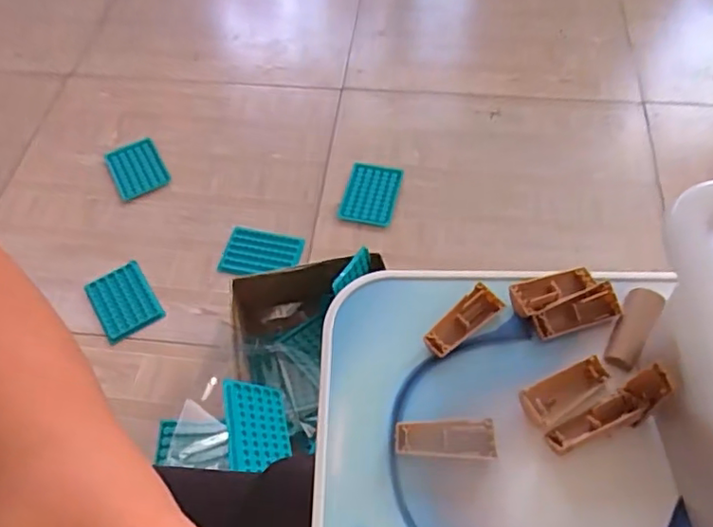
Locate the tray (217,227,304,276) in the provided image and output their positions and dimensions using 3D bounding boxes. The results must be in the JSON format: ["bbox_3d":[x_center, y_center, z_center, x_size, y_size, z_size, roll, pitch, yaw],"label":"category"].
[{"bbox_3d":[-0.168,-0.014,1.030,0.132,0.021,0.098,7,58,8],"label":"tray"}]

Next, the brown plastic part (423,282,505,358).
[{"bbox_3d":[0.060,0.032,0.334,0.050,0.011,0.018,-35,62,-18],"label":"brown plastic part"}]

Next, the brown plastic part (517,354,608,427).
[{"bbox_3d":[0.112,0.067,0.312,0.050,0.006,0.020,-23,59,-12],"label":"brown plastic part"}]

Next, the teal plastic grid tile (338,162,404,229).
[{"bbox_3d":[0.026,-0.131,1.081,0.101,0.017,0.128,11,59,10],"label":"teal plastic grid tile"}]

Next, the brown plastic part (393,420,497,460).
[{"bbox_3d":[0.045,0.091,0.300,0.050,0.009,0.019,-2,57,2],"label":"brown plastic part"}]

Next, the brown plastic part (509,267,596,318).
[{"bbox_3d":[0.114,0.017,0.342,0.048,0.009,0.022,-16,58,-7],"label":"brown plastic part"}]

